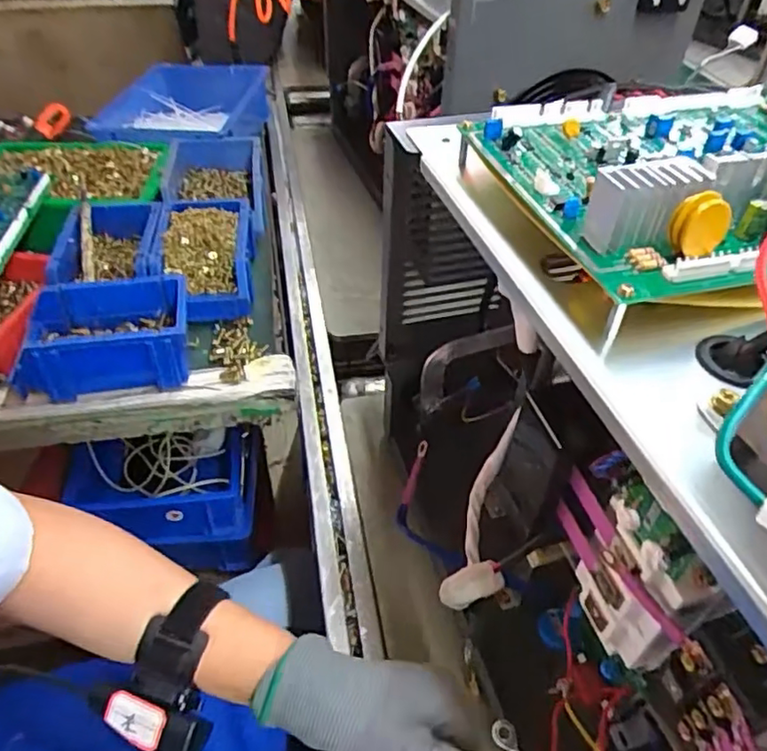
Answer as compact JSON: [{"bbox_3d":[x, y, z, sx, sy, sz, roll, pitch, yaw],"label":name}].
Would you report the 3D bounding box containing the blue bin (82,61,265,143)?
[{"bbox_3d":[-0.313,-0.392,0.980,0.213,0.103,0.289,3,44,1],"label":"blue bin"}]

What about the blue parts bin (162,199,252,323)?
[{"bbox_3d":[-0.200,-0.139,0.702,0.099,0.061,0.166,-7,45,-9],"label":"blue parts bin"}]

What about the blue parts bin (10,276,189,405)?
[{"bbox_3d":[-0.267,-0.037,0.594,0.147,0.068,0.094,-6,45,-9],"label":"blue parts bin"}]

